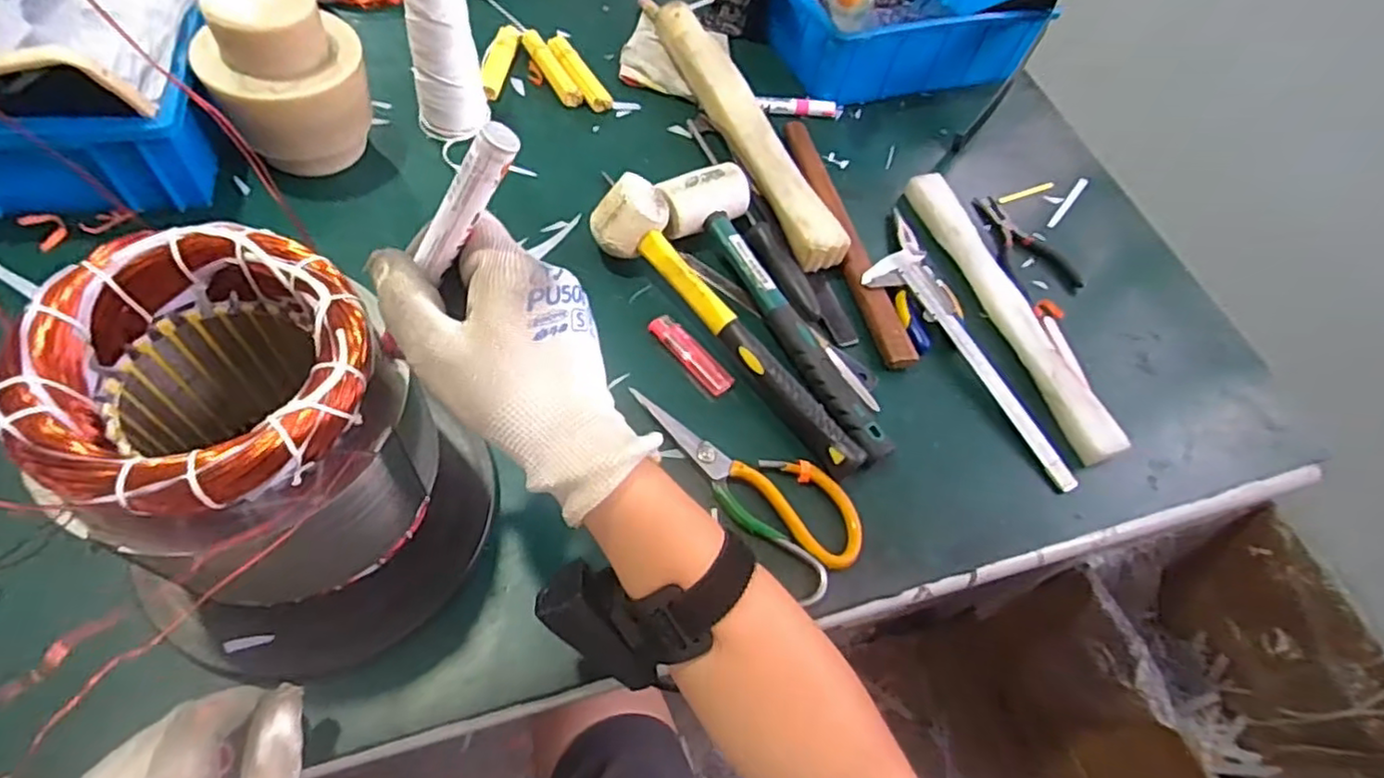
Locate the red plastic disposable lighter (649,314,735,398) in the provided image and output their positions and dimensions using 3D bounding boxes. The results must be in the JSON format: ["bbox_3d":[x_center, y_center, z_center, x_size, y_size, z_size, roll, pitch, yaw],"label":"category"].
[{"bbox_3d":[-0.001,-0.026,0.504,0.019,0.015,0.078,-38,69,-23],"label":"red plastic disposable lighter"}]

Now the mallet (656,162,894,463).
[{"bbox_3d":[0.054,-0.063,0.510,0.078,0.045,0.278,-17,63,-19],"label":"mallet"}]

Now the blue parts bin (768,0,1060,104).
[{"bbox_3d":[0.227,-0.427,0.725,0.306,0.075,0.213,-9,61,-15],"label":"blue parts bin"}]

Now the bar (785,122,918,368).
[{"bbox_3d":[0.134,-0.138,0.584,0.028,0.016,0.279,-6,61,-13],"label":"bar"}]

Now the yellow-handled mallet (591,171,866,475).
[{"bbox_3d":[0.028,-0.055,0.494,0.057,0.061,0.280,-38,71,-27],"label":"yellow-handled mallet"}]

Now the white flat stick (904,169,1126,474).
[{"bbox_3d":[0.264,-0.073,0.558,0.033,0.019,0.289,-11,62,-16],"label":"white flat stick"}]

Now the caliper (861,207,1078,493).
[{"bbox_3d":[0.204,-0.038,0.532,0.074,0.018,0.268,-13,62,-16],"label":"caliper"}]

